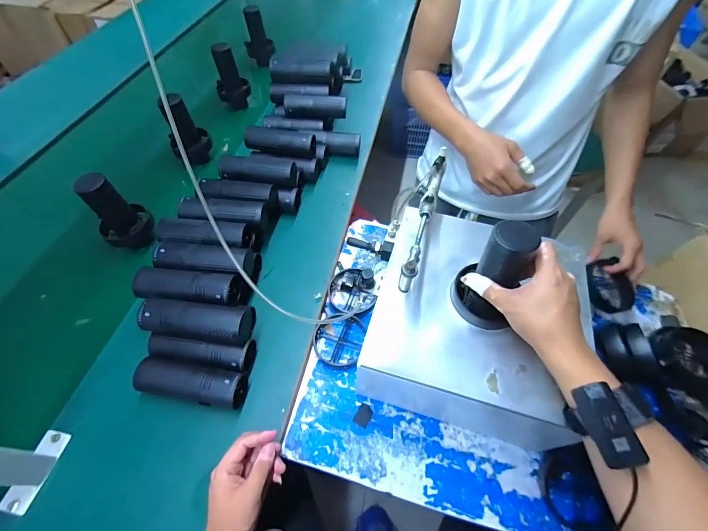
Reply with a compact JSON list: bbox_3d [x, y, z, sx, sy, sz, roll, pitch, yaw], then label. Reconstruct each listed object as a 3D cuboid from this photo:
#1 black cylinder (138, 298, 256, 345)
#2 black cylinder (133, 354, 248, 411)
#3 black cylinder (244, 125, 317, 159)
[{"bbox_3d":[-0.246,0.090,0.527,0.164,0.047,0.060,4,56,1],"label":"black cylinder"},{"bbox_3d":[-0.255,0.188,0.526,0.160,0.067,0.054,8,56,4],"label":"black cylinder"},{"bbox_3d":[-0.178,-0.300,0.804,0.164,0.046,0.056,13,56,7],"label":"black cylinder"}]

